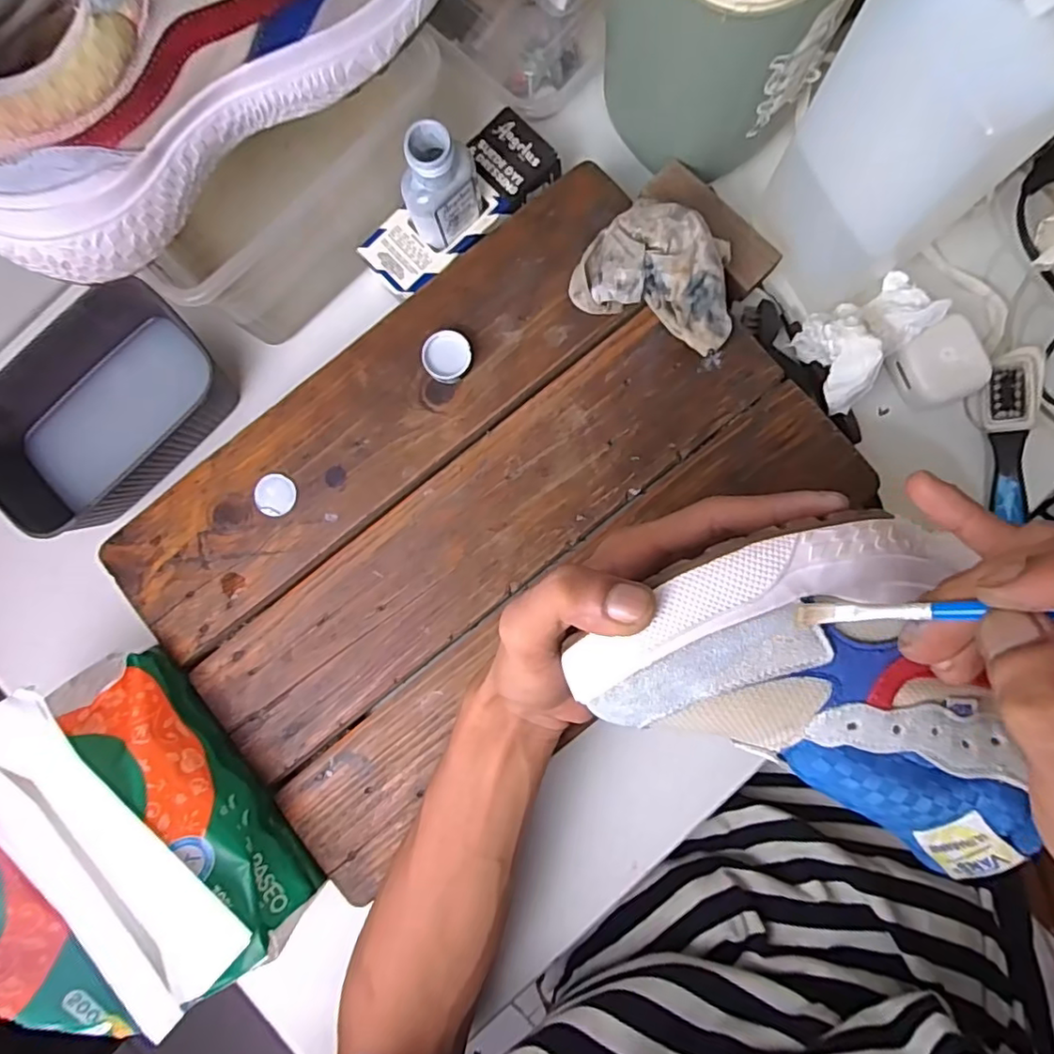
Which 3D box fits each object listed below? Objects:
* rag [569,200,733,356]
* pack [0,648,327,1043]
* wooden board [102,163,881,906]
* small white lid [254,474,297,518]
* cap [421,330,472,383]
[{"bbox_3d":[0.081,-0.151,0.348,0.097,0.042,0.061,23,88,4],"label":"rag"},{"bbox_3d":[-0.228,0.178,0.322,0.128,0.081,0.189,-41,85,0],"label":"pack"},{"bbox_3d":[-0.040,-0.014,0.365,0.405,0.018,0.267,-40,84,0],"label":"wooden board"},{"bbox_3d":[-0.161,-0.020,0.371,0.024,0.006,0.026,0,86,3],"label":"small white lid"},{"bbox_3d":[-0.050,-0.107,0.366,0.030,0.012,0.030,0,86,3],"label":"cap"}]

